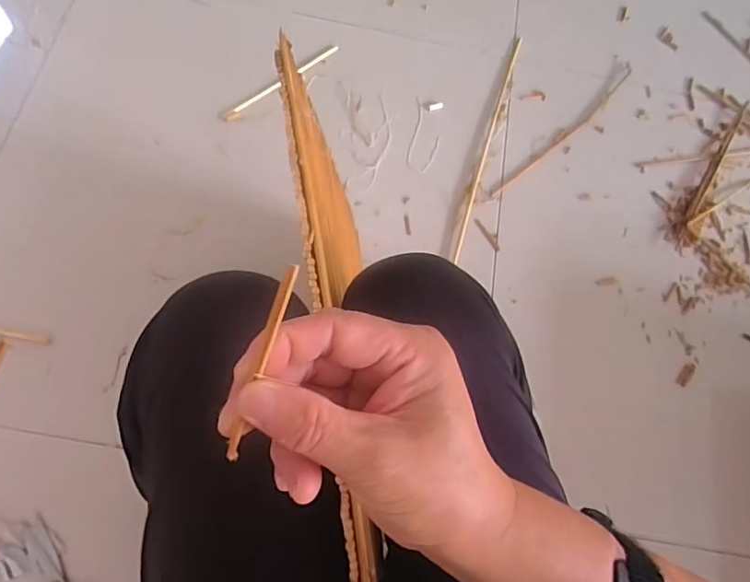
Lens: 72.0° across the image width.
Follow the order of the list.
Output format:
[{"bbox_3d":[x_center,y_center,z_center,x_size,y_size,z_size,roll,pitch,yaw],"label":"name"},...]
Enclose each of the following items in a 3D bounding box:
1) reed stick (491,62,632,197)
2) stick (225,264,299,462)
[{"bbox_3d":[0.355,-0.295,0.949,0.027,0.010,0.411,45,72,9],"label":"reed stick"},{"bbox_3d":[-0.040,0.026,0.180,0.004,0.004,0.074,20,97,5],"label":"stick"}]

